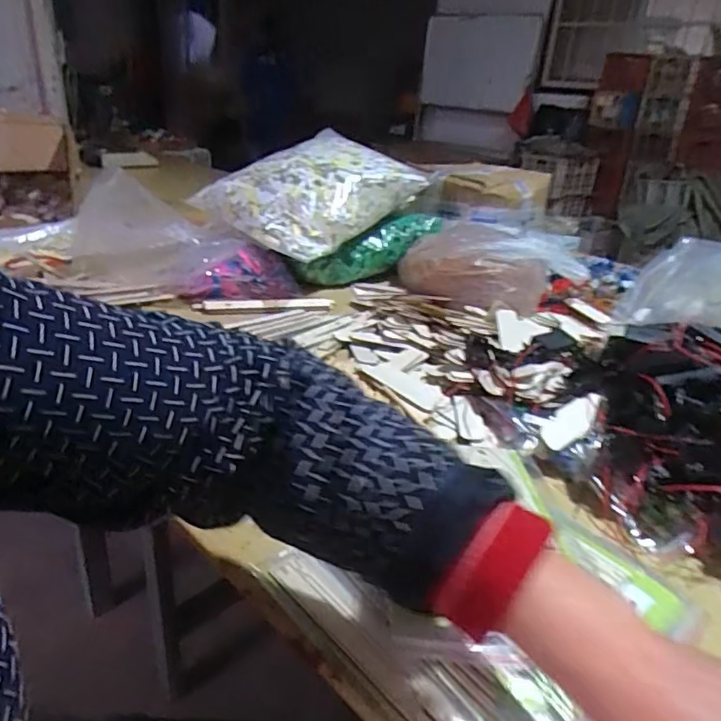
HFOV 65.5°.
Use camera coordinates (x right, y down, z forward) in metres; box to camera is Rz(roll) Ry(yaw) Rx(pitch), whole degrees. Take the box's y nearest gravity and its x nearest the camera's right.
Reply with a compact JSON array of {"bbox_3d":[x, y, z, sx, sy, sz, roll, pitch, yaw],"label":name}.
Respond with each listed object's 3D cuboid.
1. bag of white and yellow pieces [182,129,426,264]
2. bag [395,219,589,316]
[{"bbox_3d":[-0.082,-0.308,1.017,0.349,0.148,0.233,-20,35,-40],"label":"bag of white and yellow pieces"},{"bbox_3d":[0.235,-0.175,1.027,0.272,0.111,0.245,-14,32,-32],"label":"bag"}]

